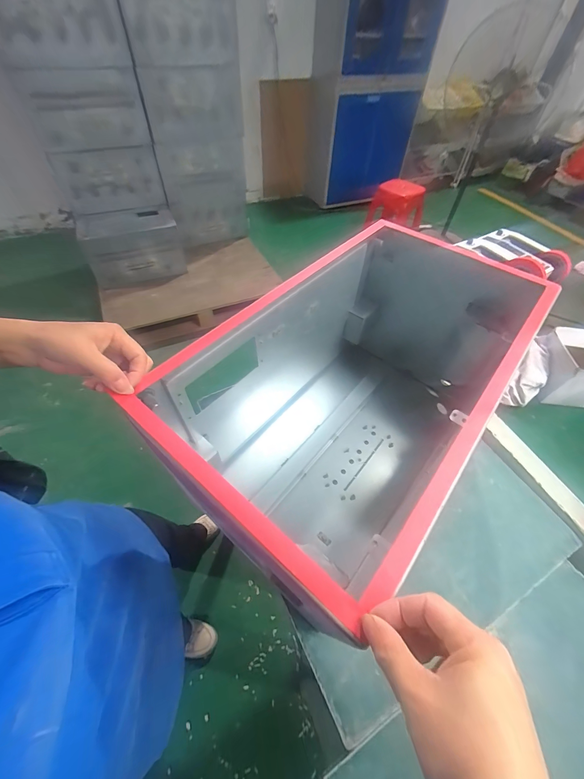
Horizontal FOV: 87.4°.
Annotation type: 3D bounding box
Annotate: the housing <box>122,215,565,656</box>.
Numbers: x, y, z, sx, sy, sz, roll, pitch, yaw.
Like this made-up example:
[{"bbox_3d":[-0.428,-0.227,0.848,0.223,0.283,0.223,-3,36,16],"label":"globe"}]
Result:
[{"bbox_3d":[0.106,0.018,0.524,0.299,0.348,0.565,34,59,22],"label":"housing"}]

